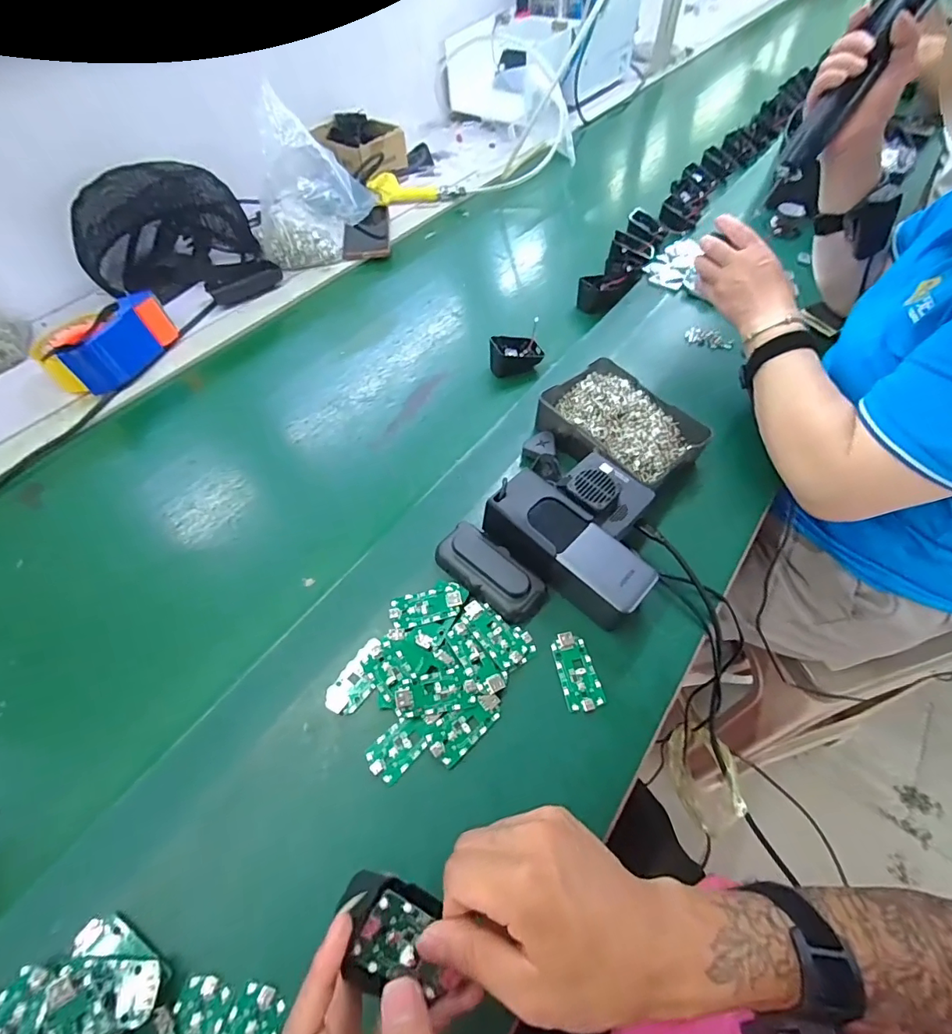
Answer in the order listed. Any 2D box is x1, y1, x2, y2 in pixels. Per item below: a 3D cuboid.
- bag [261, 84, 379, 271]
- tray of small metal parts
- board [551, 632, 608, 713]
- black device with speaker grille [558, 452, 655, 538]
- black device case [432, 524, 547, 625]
[{"bbox_3d":[-0.251,-0.471,0.697,0.173,0.181,0.096,25,59,17],"label":"bag"},{"bbox_3d":[0.158,-0.098,0.529,0.133,0.043,0.162,-32,61,-20],"label":"tray of small metal parts"},{"bbox_3d":[0.085,0.130,0.401,0.032,0.007,0.062,-10,56,-6],"label":"board"},{"bbox_3d":[0.122,-0.024,0.455,0.075,0.029,0.073,38,63,24],"label":"black device with speaker grille"},{"bbox_3d":[0.013,0.051,0.439,0.103,0.028,0.048,36,63,23],"label":"black device case"}]

